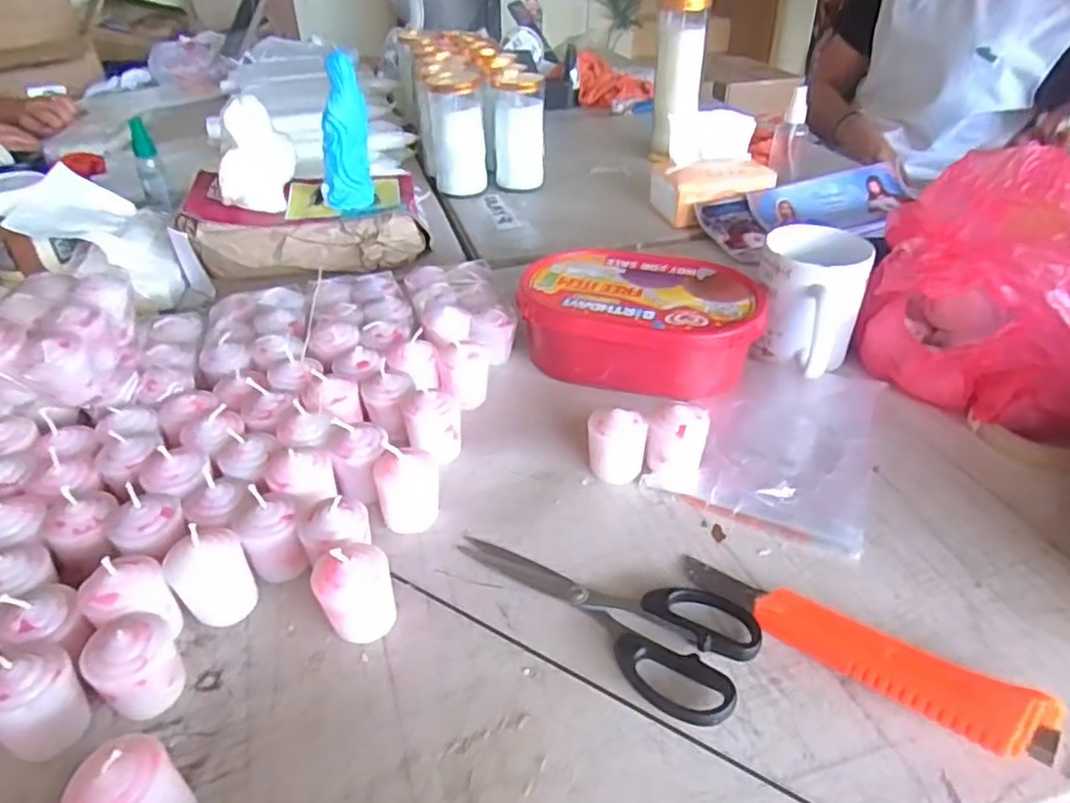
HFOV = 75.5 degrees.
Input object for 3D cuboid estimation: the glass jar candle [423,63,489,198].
[{"bbox_3d":[-0.100,-0.344,0.899,0.070,0.144,0.056,-4,38,-4],"label":"glass jar candle"}]

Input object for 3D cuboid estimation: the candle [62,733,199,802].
[{"bbox_3d":[-0.166,0.165,0.285,0.032,0.055,0.037,24,44,29],"label":"candle"}]

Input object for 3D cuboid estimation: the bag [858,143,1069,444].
[{"bbox_3d":[0.355,-0.080,0.502,0.204,0.142,0.165,23,44,28],"label":"bag"}]

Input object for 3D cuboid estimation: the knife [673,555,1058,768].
[{"bbox_3d":[0.156,0.122,0.345,0.175,0.025,0.030,23,44,28],"label":"knife"}]

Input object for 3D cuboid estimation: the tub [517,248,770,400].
[{"bbox_3d":[0.086,-0.068,0.566,0.188,0.058,0.131,15,40,20],"label":"tub"}]

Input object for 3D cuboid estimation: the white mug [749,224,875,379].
[{"bbox_3d":[0.210,-0.073,0.538,0.078,0.093,0.091,15,41,20],"label":"white mug"}]

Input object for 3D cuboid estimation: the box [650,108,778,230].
[{"bbox_3d":[0.213,-0.277,0.813,0.127,0.090,0.104,-9,38,-9],"label":"box"}]

